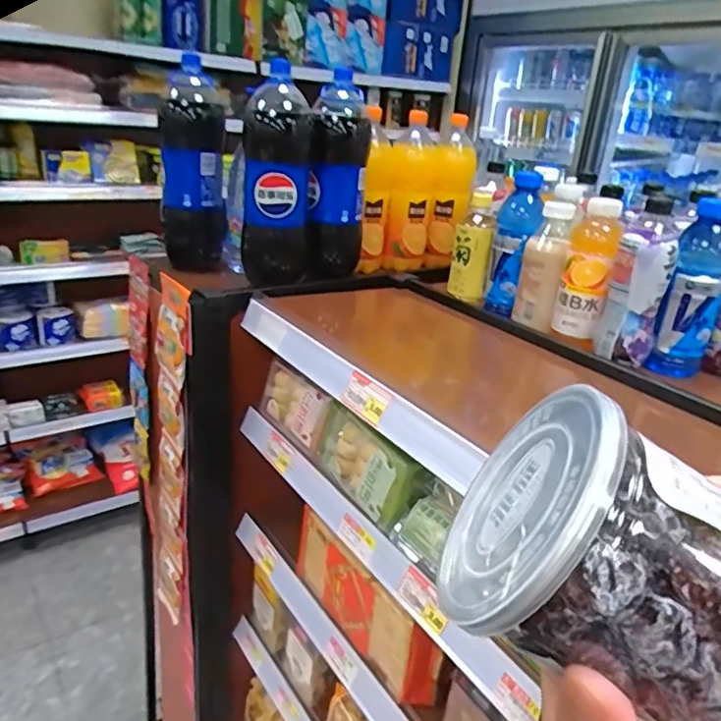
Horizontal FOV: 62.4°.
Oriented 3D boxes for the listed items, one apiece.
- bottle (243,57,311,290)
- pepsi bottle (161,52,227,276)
[{"bbox_3d":[-0.126,-0.261,0.897,0.103,0.298,0.113,0,24,-10],"label":"bottle"},{"bbox_3d":[-0.284,-0.310,1.010,0.106,0.319,0.119,-2,24,-15],"label":"pepsi bottle"}]

